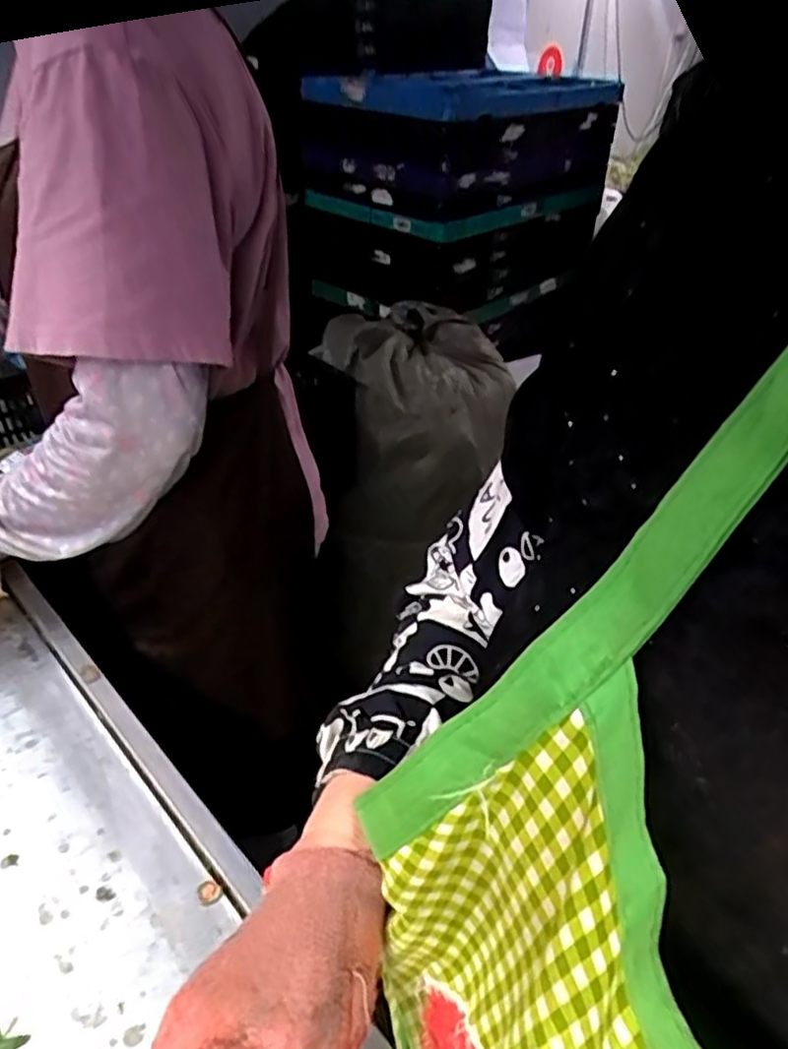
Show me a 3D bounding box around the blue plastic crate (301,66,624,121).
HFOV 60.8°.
[{"bbox_3d":[0.135,-0.877,1.354,0.385,0.063,0.616,30,43,31],"label":"blue plastic crate"}]

